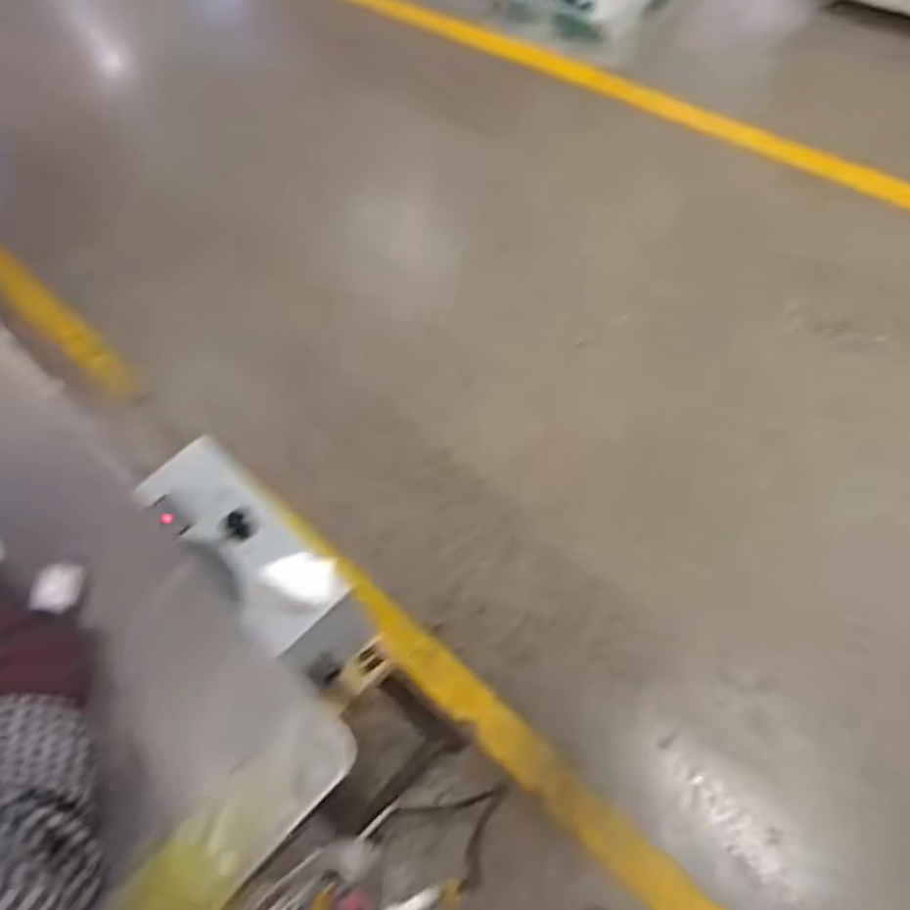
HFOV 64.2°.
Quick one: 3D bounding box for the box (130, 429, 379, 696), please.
[{"bbox_3d":[-0.232,0.121,0.854,0.098,0.150,0.324,-41,66,-19],"label":"box"}]

